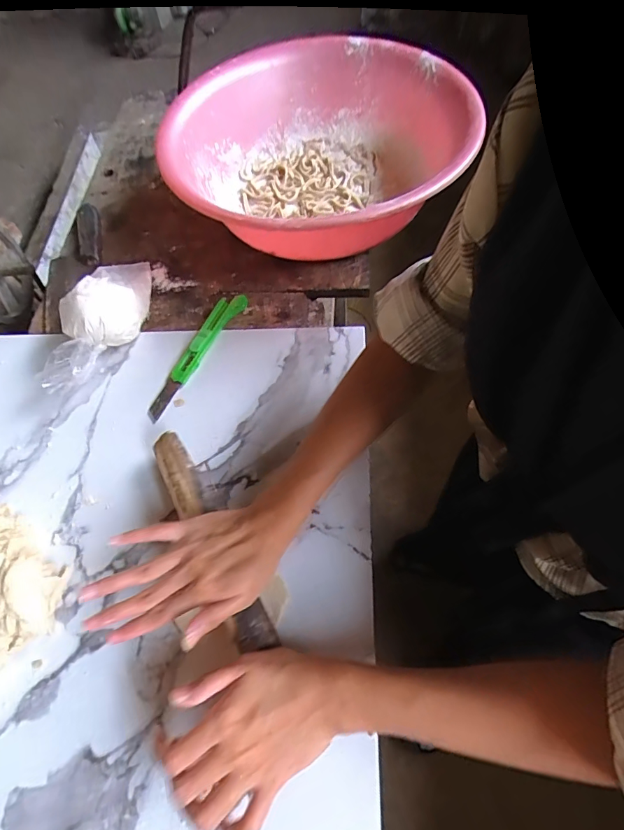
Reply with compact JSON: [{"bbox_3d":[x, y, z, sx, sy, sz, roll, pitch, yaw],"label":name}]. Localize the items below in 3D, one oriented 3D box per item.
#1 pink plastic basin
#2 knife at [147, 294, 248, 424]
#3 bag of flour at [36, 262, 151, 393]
[{"bbox_3d":[0.006,-0.369,0.601,0.389,0.131,0.422,-2,61,3],"label":"pink plastic basin"},{"bbox_3d":[-0.144,-0.078,0.518,0.031,0.021,0.192,24,65,16],"label":"knife"},{"bbox_3d":[-0.260,-0.132,0.522,0.086,0.069,0.228,10,62,9],"label":"bag of flour"}]

